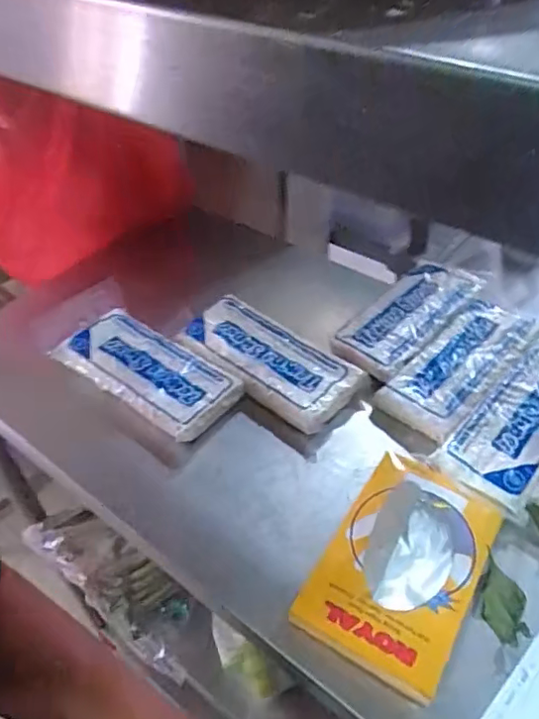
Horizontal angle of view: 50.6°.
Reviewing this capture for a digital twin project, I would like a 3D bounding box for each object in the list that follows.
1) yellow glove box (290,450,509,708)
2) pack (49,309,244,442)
[{"bbox_3d":[0.118,0.180,0.499,0.120,0.035,0.185,24,50,24],"label":"yellow glove box"},{"bbox_3d":[-0.139,0.009,0.658,0.203,0.033,0.099,29,52,28],"label":"pack"}]

